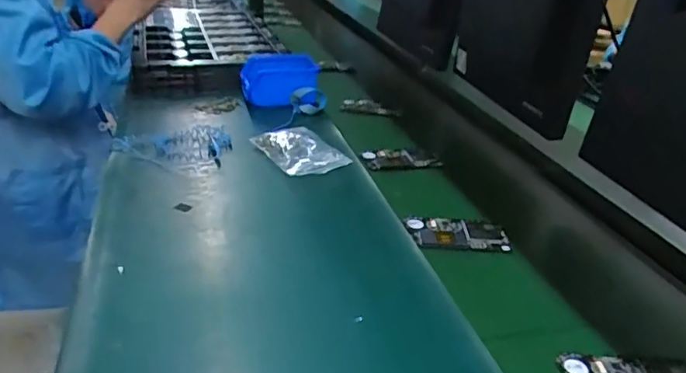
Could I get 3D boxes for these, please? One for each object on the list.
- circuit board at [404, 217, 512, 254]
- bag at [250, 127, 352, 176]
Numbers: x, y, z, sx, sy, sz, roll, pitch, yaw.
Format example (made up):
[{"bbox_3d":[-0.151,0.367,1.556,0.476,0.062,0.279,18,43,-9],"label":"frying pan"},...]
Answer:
[{"bbox_3d":[0.144,0.059,0.670,0.125,0.006,0.069,5,26,-3],"label":"circuit board"},{"bbox_3d":[-0.069,-0.053,0.813,0.092,0.035,0.147,-15,33,-36],"label":"bag"}]

